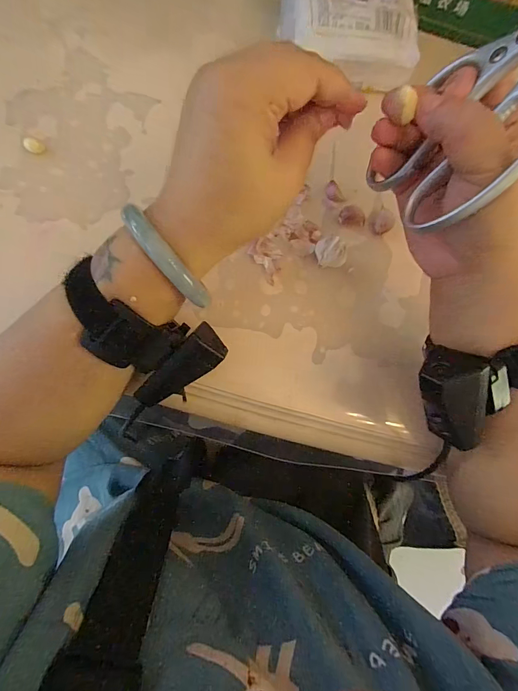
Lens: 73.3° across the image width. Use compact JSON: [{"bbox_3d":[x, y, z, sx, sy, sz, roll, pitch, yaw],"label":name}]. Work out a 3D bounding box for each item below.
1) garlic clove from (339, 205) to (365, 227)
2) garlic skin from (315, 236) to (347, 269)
[{"bbox_3d":[0.086,-0.119,0.318,0.024,0.013,0.012,2,79,-6],"label":"garlic clove"},{"bbox_3d":[0.061,-0.078,0.303,0.028,0.022,0.025,36,78,1],"label":"garlic skin"}]

